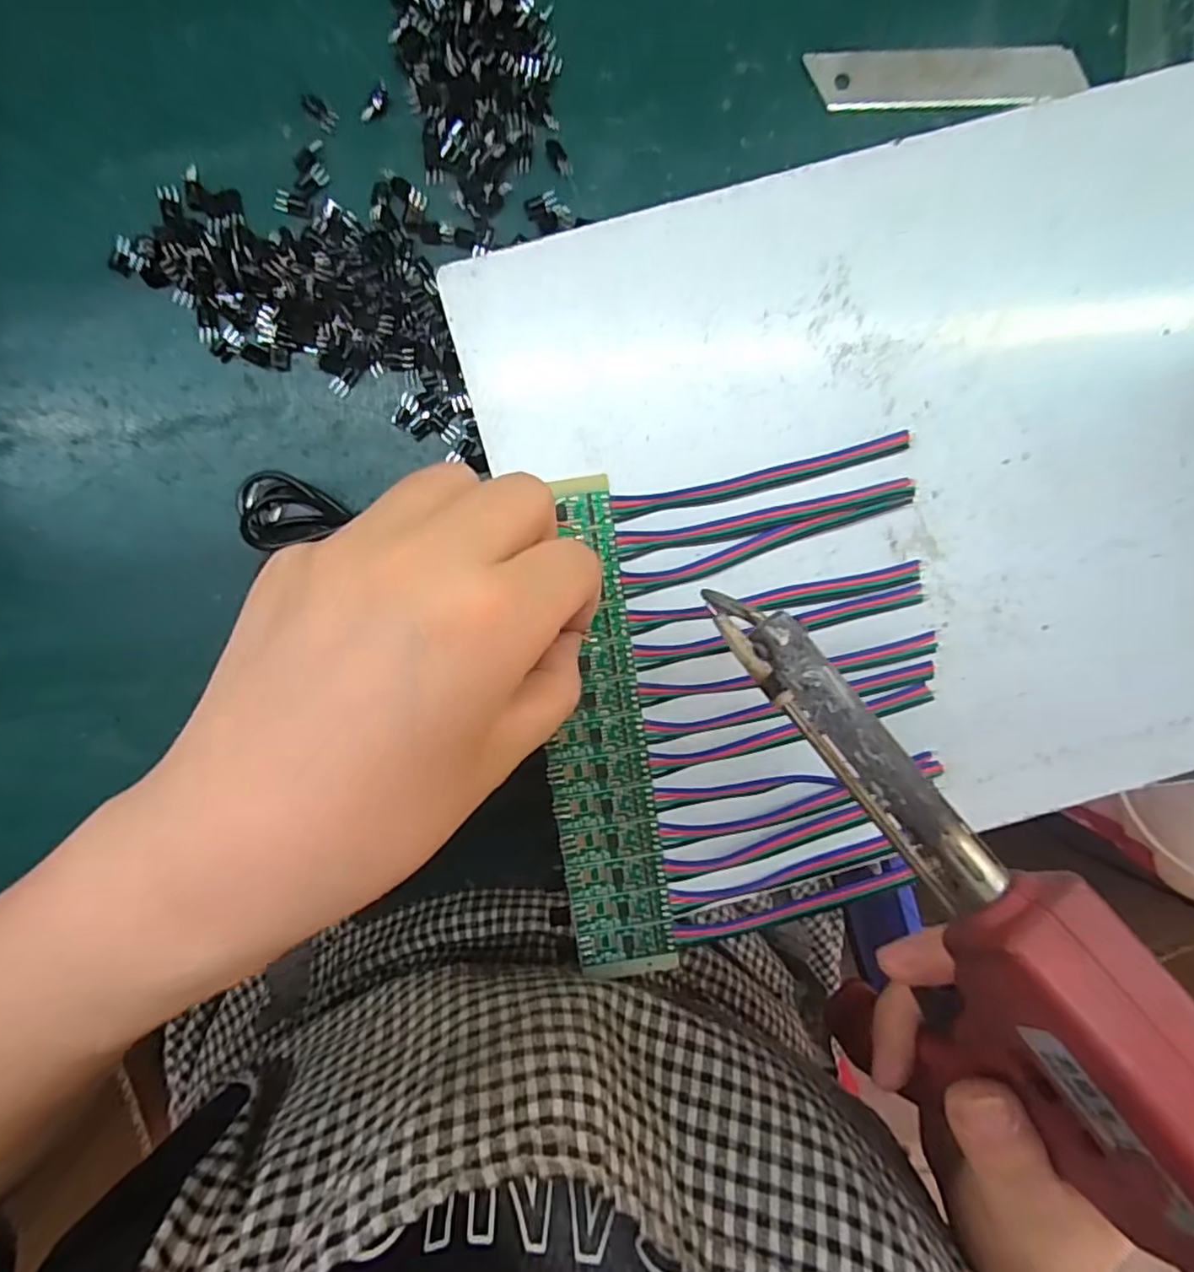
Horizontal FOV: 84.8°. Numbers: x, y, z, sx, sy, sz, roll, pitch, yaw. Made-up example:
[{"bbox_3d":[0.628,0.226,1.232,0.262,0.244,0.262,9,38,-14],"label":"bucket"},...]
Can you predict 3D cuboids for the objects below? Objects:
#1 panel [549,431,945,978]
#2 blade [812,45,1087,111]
[{"bbox_3d":[0.047,0.026,0.212,0.123,0.010,0.159,-7,97,-3],"label":"panel"},{"bbox_3d":[0.121,-0.193,0.227,0.093,0.004,0.021,-3,91,0],"label":"blade"}]

